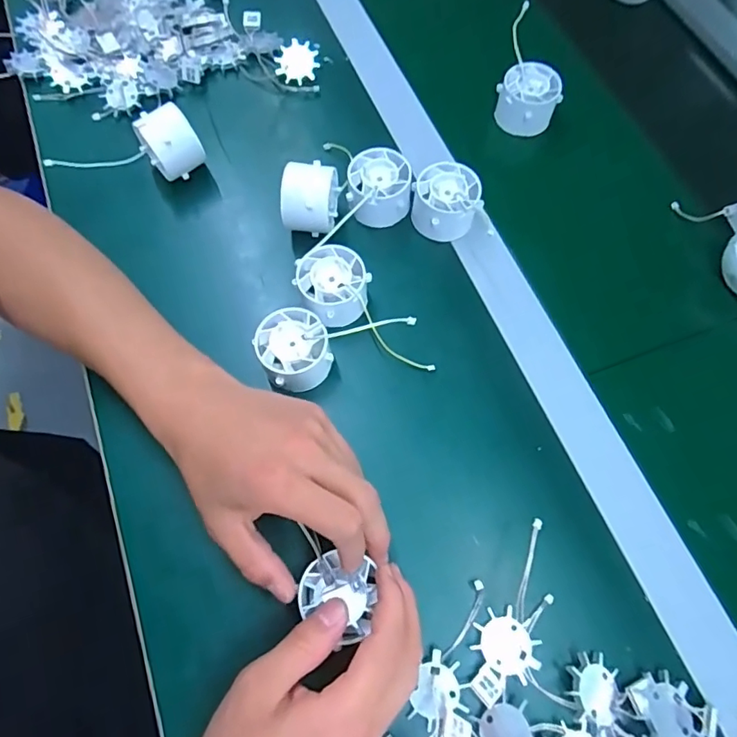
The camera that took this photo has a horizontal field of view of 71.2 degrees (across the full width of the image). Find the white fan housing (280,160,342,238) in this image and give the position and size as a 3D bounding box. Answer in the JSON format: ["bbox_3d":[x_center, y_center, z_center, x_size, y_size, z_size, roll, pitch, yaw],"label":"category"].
[{"bbox_3d":[-0.045,-0.128,0.404,0.039,0.052,0.043,8,68,3],"label":"white fan housing"}]

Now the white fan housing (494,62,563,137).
[{"bbox_3d":[0.143,-0.242,0.463,0.051,0.041,0.044,20,69,8],"label":"white fan housing"}]

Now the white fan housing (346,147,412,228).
[{"bbox_3d":[0.008,-0.144,0.419,0.049,0.042,0.053,0,68,0],"label":"white fan housing"}]

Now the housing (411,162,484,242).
[{"bbox_3d":[0.061,-0.131,0.413,0.053,0.042,0.051,1,68,0],"label":"housing"}]

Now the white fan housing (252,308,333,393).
[{"bbox_3d":[-0.052,-0.012,0.362,0.048,0.030,0.050,0,68,0],"label":"white fan housing"}]

